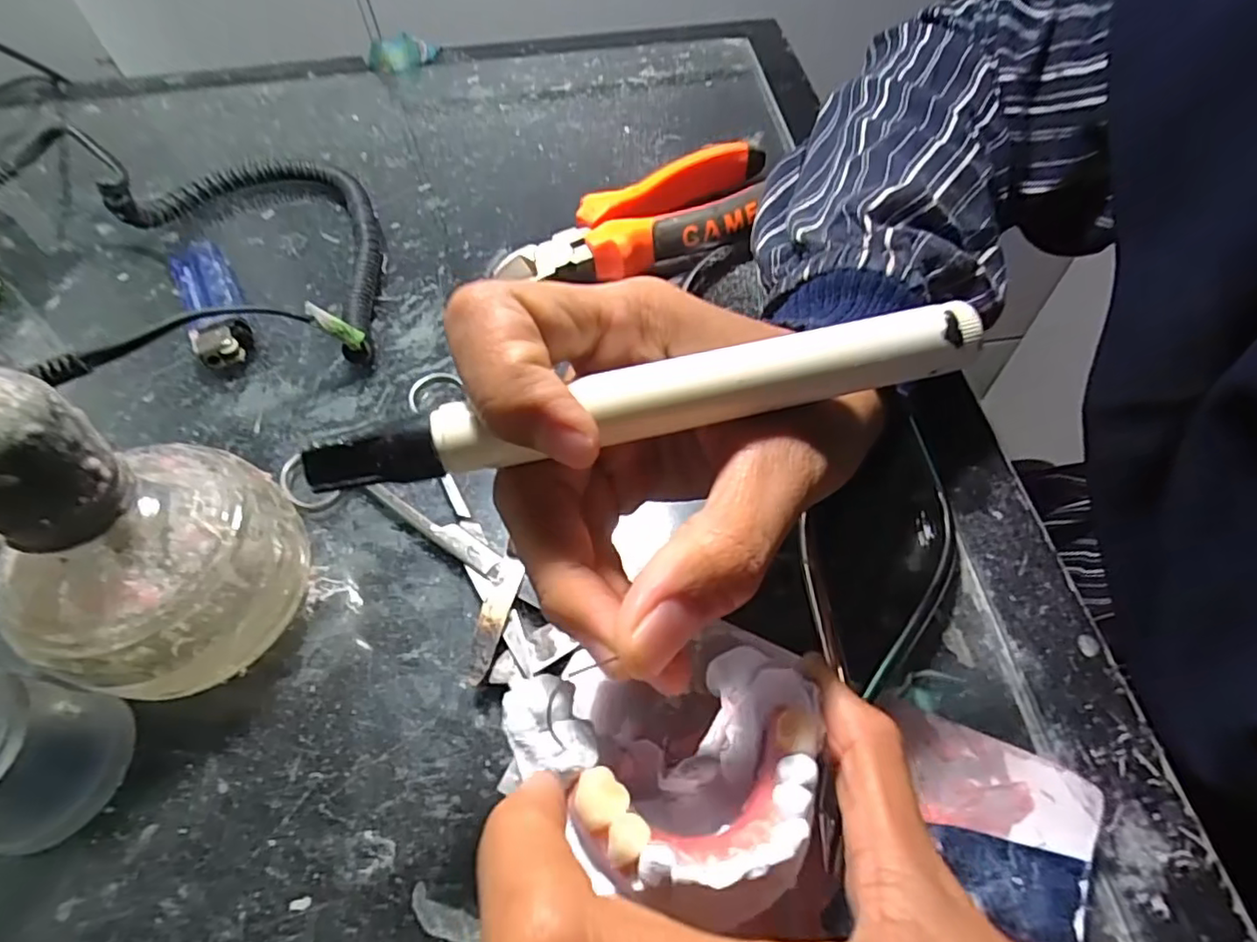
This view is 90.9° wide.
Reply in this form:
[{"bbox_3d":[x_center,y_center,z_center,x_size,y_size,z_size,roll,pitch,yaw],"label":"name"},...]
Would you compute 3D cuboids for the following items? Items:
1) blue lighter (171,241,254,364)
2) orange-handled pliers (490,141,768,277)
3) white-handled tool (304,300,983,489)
[{"bbox_3d":[-0.197,-0.081,0.293,0.025,0.017,0.084,-30,60,-17],"label":"blue lighter"},{"bbox_3d":[0.013,-0.116,0.298,0.146,0.025,0.050,-27,60,-15],"label":"orange-handled pliers"},{"bbox_3d":[0.006,-0.017,0.131,0.141,0.013,0.013,-12,57,-5],"label":"white-handled tool"}]

